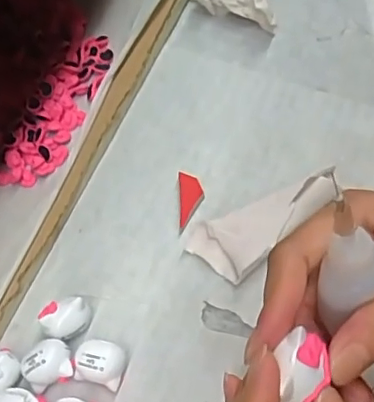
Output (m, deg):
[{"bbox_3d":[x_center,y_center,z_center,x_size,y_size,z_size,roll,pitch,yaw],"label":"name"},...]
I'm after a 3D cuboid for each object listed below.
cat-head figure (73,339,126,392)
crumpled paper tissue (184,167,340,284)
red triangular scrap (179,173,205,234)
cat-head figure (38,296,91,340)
[{"bbox_3d":[-0.043,0.082,0.287,0.025,0.017,0.020,13,61,11],"label":"cat-head figure"},{"bbox_3d":[0.047,0.011,0.323,0.091,0.009,0.040,-31,64,-4],"label":"crumpled paper tissue"},{"bbox_3d":[0.003,-0.001,0.343,0.015,0.004,0.036,-3,59,2],"label":"red triangular scrap"},{"bbox_3d":[-0.063,0.062,0.300,0.024,0.017,0.019,-35,64,-16],"label":"cat-head figure"}]

